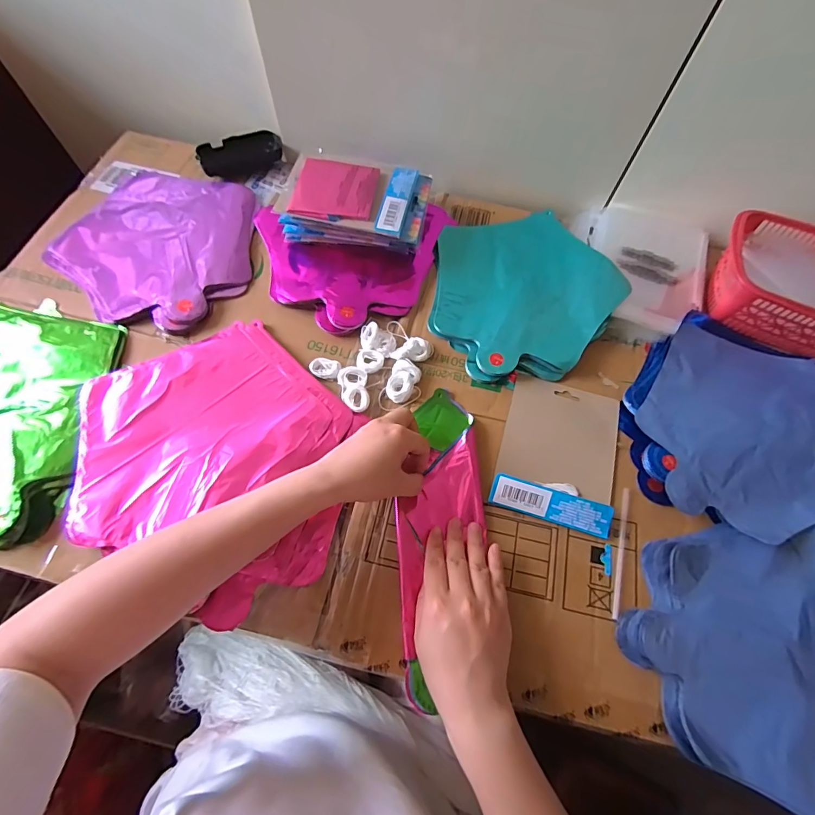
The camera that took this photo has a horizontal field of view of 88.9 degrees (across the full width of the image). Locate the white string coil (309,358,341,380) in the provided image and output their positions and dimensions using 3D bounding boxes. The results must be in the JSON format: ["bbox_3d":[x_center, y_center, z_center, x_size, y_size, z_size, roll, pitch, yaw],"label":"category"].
[{"bbox_3d":[-0.088,-0.040,0.446,0.032,0.012,0.022,6,65,0],"label":"white string coil"}]

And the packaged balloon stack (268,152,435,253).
[{"bbox_3d":[-0.063,-0.249,0.506,0.172,0.041,0.112,11,65,2],"label":"packaged balloon stack"}]

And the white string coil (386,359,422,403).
[{"bbox_3d":[-0.006,-0.028,0.441,0.030,0.010,0.046,27,67,9],"label":"white string coil"}]

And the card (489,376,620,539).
[{"bbox_3d":[0.153,0.041,0.419,0.112,0.015,0.146,16,63,5],"label":"card"}]

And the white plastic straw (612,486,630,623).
[{"bbox_3d":[0.197,0.131,0.382,0.006,0.009,0.117,16,66,5],"label":"white plastic straw"}]

